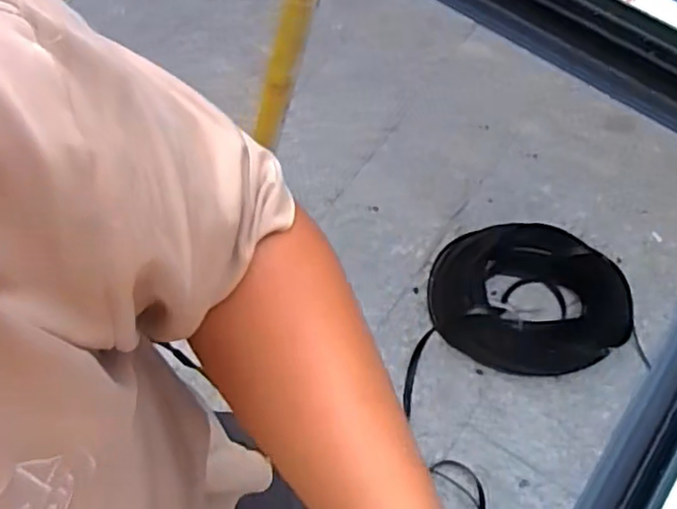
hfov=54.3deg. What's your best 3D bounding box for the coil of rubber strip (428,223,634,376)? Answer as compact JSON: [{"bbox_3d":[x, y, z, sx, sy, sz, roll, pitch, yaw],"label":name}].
[{"bbox_3d":[0.469,0.111,1.613,0.468,0.150,0.340,8,68,1],"label":"coil of rubber strip"}]

